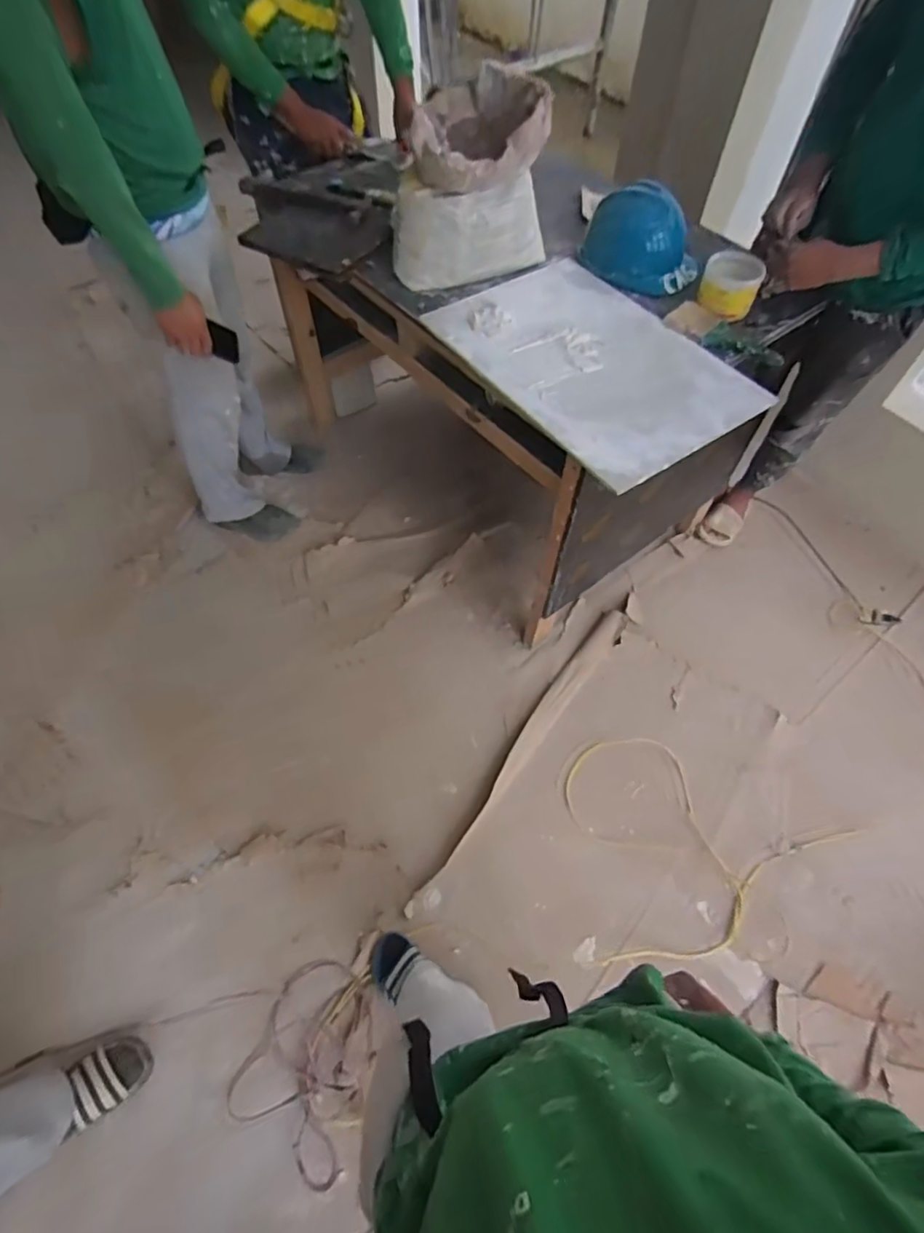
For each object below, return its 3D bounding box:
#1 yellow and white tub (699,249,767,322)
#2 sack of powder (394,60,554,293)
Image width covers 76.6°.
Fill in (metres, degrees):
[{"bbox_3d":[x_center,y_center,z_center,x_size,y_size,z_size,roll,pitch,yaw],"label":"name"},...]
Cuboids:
[{"bbox_3d":[0.555,-0.684,1.213,0.115,0.081,0.128,21,63,11],"label":"yellow and white tub"},{"bbox_3d":[0.021,-0.900,1.213,0.324,0.291,0.259,-1,61,-1],"label":"sack of powder"}]

